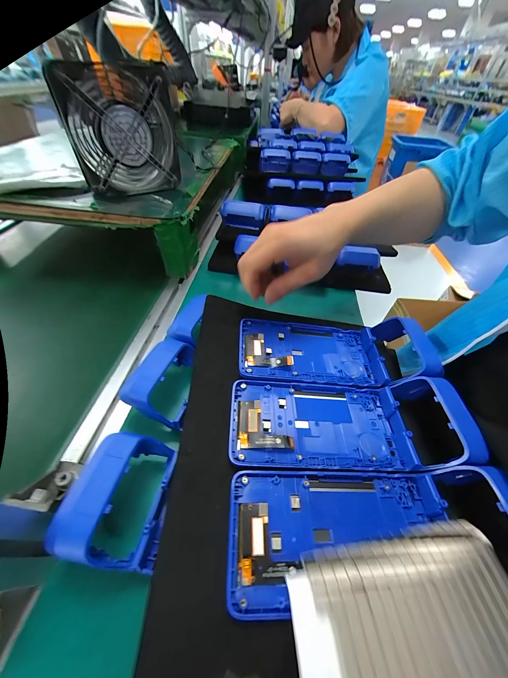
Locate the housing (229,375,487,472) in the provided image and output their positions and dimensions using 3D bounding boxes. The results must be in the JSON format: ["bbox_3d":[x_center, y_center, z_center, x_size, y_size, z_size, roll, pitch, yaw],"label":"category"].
[{"bbox_3d":[0.083,0.071,0.223,0.206,0.033,0.083,2,48,-2],"label":"housing"}]

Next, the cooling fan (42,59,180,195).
[{"bbox_3d":[-0.199,-0.312,0.374,0.153,0.156,0.059,-25,55,-24],"label":"cooling fan"}]

